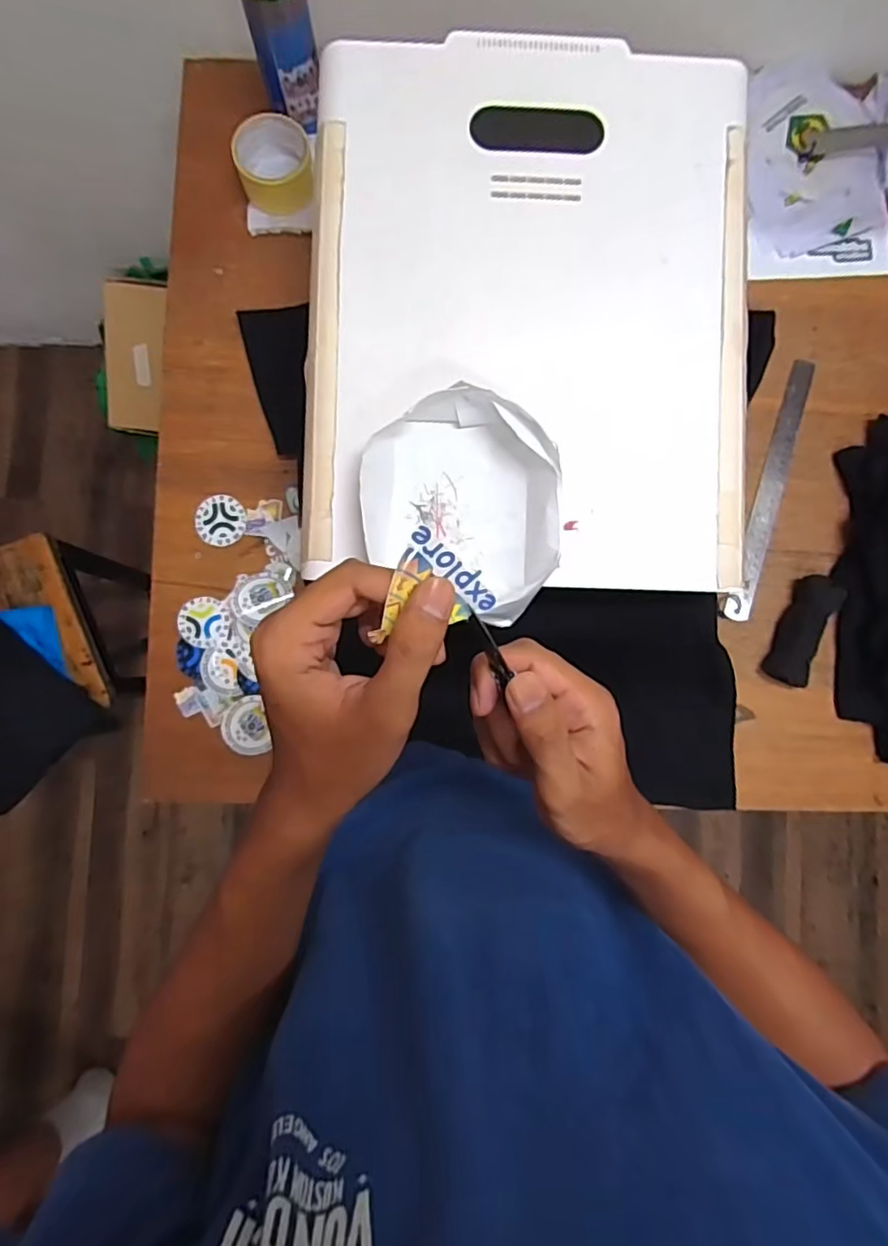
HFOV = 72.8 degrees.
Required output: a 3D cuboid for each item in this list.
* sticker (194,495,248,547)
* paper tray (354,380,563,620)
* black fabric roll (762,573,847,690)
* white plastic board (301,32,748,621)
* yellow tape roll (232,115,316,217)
[{"bbox_3d":[-0.257,-0.118,0.694,0.056,0.004,0.058,1,86,-9],"label":"sticker"},{"bbox_3d":[0.011,-0.099,0.511,0.161,0.051,0.185,1,85,-2],"label":"paper tray"},{"bbox_3d":[0.414,0.008,0.693,0.051,0.022,0.127,23,85,0],"label":"black fabric roll"},{"bbox_3d":[0.079,-0.286,0.548,0.389,0.024,0.497,2,85,-2],"label":"white plastic board"},{"bbox_3d":[-0.198,-0.533,0.700,0.088,0.039,0.092,0,85,-2],"label":"yellow tape roll"}]

